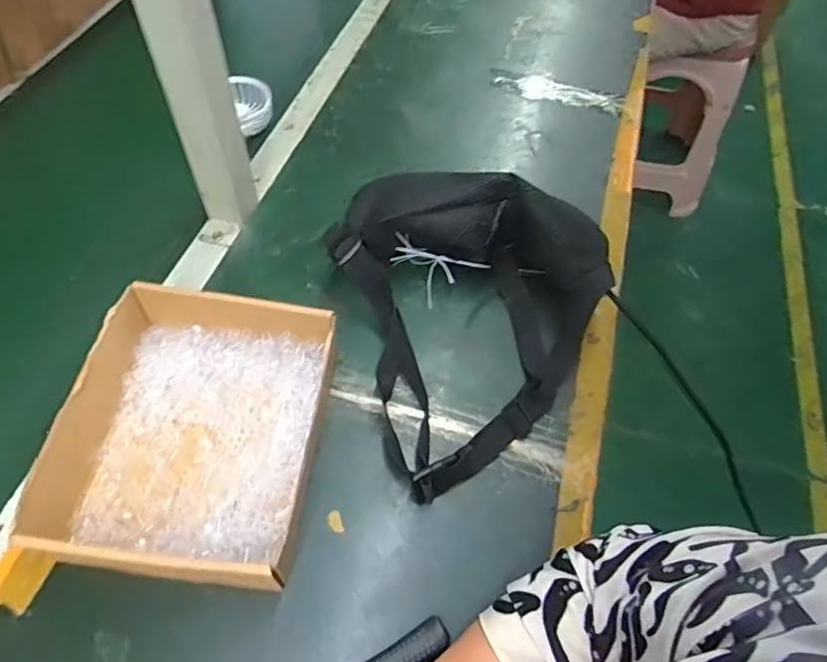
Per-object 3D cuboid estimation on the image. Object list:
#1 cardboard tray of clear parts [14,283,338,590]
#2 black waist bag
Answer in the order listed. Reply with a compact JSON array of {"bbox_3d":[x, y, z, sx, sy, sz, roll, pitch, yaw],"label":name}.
[{"bbox_3d":[-0.164,0.076,0.447,0.169,0.074,0.211,9,57,3],"label":"cardboard tray of clear parts"},{"bbox_3d":[0.070,-0.025,0.522,0.243,0.088,0.279,-15,59,-12],"label":"black waist bag"}]

